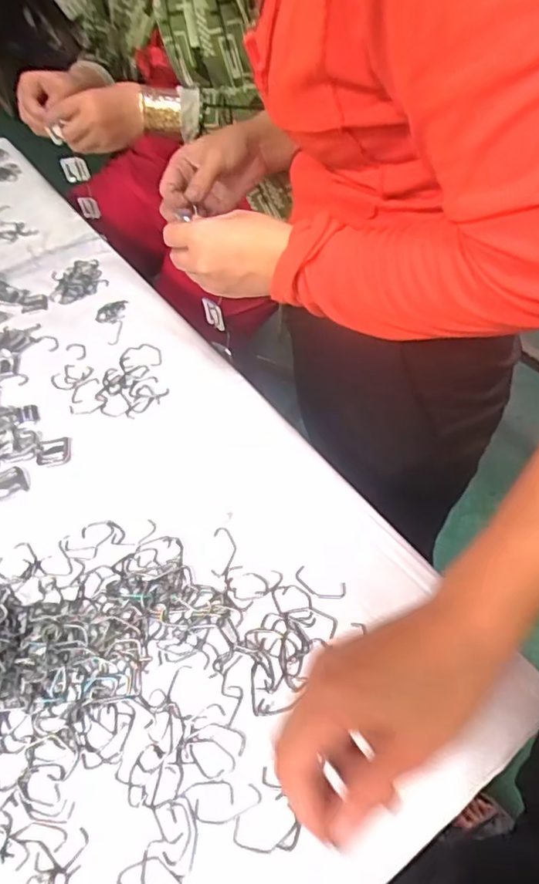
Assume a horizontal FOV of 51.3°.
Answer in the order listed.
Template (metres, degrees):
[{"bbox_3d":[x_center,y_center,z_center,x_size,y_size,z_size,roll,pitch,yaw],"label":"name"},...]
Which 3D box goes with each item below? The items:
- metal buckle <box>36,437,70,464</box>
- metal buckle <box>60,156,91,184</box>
[{"bbox_3d":[-0.206,0.008,0.535,0.030,0.004,0.033,-12,51,-5],"label":"metal buckle"},{"bbox_3d":[-0.275,-0.387,0.797,0.043,0.038,0.008,2,55,18],"label":"metal buckle"}]

